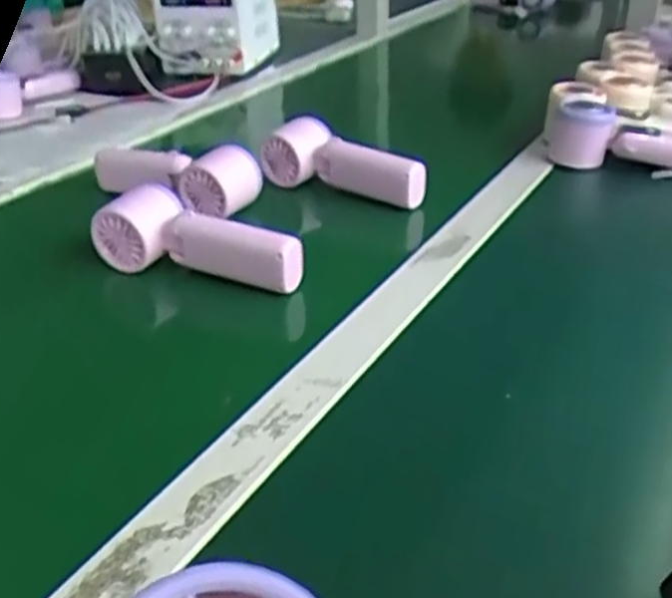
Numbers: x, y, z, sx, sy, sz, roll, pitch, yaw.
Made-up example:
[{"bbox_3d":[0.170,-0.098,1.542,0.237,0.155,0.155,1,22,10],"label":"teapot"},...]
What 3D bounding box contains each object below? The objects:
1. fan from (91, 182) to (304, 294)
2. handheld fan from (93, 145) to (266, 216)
[{"bbox_3d":[-0.102,-0.050,0.602,0.170,0.051,0.048,10,31,17],"label":"fan"},{"bbox_3d":[-0.151,-0.123,0.735,0.182,0.053,0.056,18,34,28],"label":"handheld fan"}]

